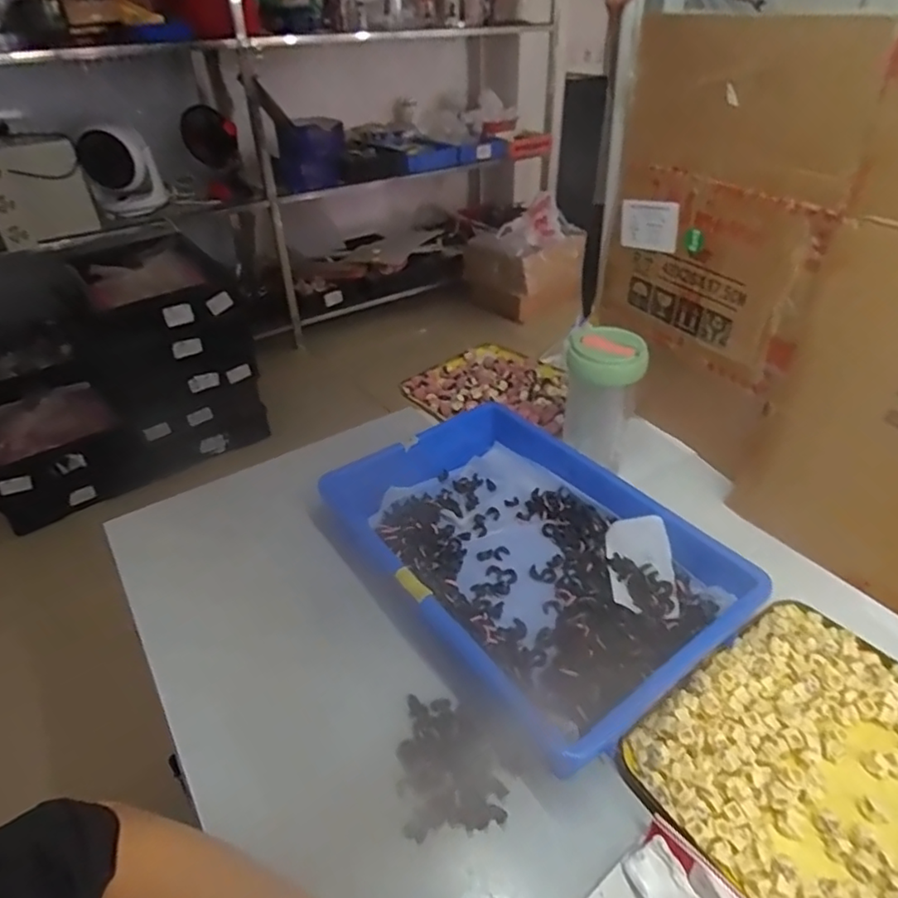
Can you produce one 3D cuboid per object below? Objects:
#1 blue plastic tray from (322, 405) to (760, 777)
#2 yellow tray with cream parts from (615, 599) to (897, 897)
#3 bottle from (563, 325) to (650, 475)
[{"bbox_3d":[0.072,0.094,0.579,0.242,0.059,0.369,-24,42,-27],"label":"blue plastic tray"},{"bbox_3d":[0.281,0.231,0.409,0.246,0.019,0.237,-26,42,-25],"label":"yellow tray with cream parts"},{"bbox_3d":[0.174,-0.055,0.678,0.082,0.147,0.071,4,37,7],"label":"bottle"}]

